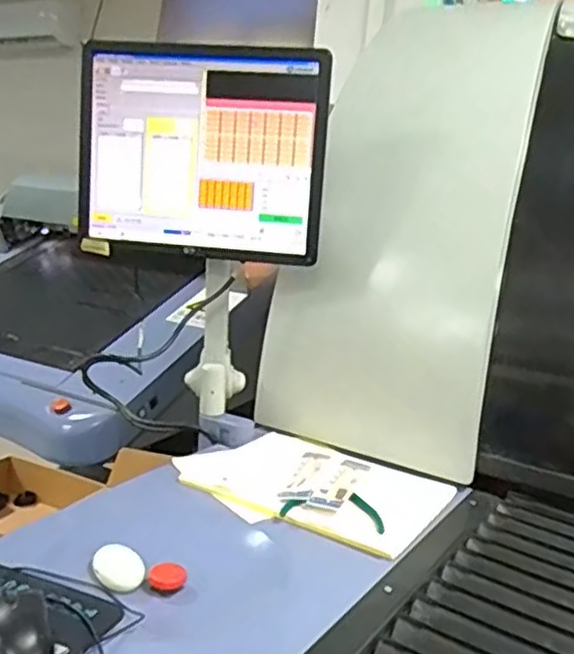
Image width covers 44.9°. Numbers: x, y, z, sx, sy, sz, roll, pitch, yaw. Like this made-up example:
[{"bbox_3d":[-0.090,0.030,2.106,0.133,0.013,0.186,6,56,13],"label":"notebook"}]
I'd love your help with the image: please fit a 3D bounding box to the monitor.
[{"bbox_3d":[-0.131,-0.266,1.053,0.378,0.306,0.075,7,12,8],"label":"monitor"}]

